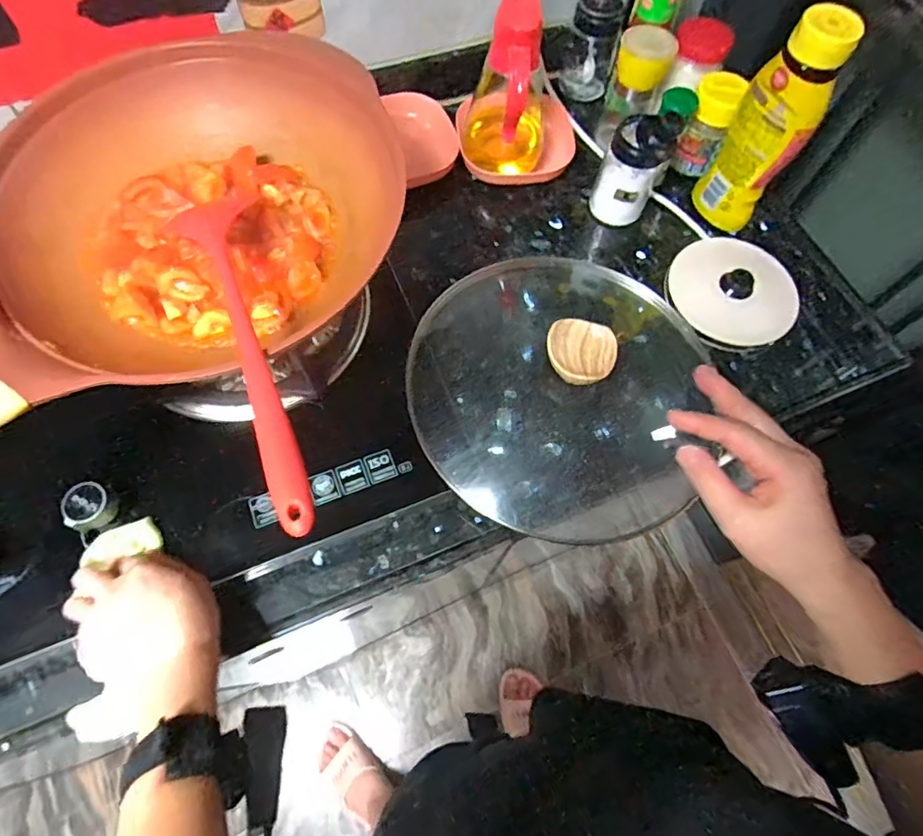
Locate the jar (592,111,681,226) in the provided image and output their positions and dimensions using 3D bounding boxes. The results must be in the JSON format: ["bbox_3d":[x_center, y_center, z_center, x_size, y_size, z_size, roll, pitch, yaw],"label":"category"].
[{"bbox_3d":[0.188,-0.278,0.594,0.062,0.123,0.058,1,67,-2],"label":"jar"}]

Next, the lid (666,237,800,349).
[{"bbox_3d":[0.301,-0.143,0.603,0.137,0.035,0.123,36,70,12],"label":"lid"}]

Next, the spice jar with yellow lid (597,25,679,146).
[{"bbox_3d":[0.204,-0.390,0.642,0.060,0.125,0.056,1,67,-2],"label":"spice jar with yellow lid"}]

